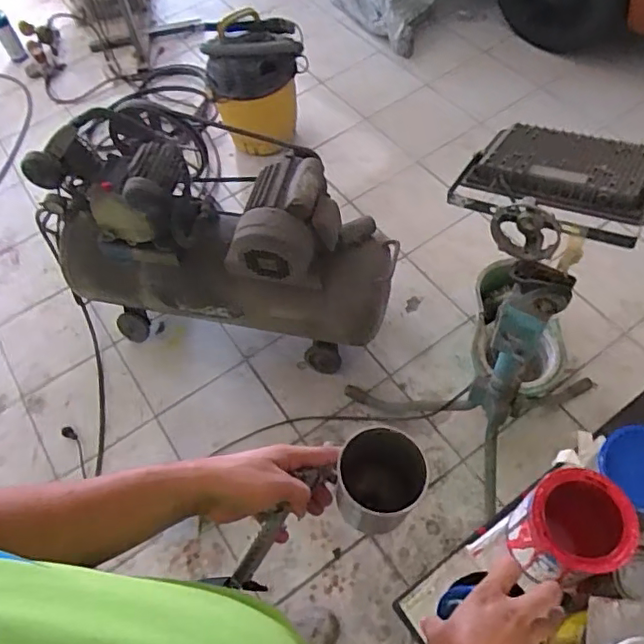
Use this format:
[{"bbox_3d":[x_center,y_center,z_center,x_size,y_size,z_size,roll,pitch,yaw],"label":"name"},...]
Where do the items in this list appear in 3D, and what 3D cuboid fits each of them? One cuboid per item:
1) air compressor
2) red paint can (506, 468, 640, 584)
[{"bbox_3d":[-0.262,-0.222,1.506,0.911,0.646,0.342,10,61,13],"label":"air compressor"},{"bbox_3d":[0.274,0.231,0.644,0.099,0.131,0.103,-1,61,2],"label":"red paint can"}]

